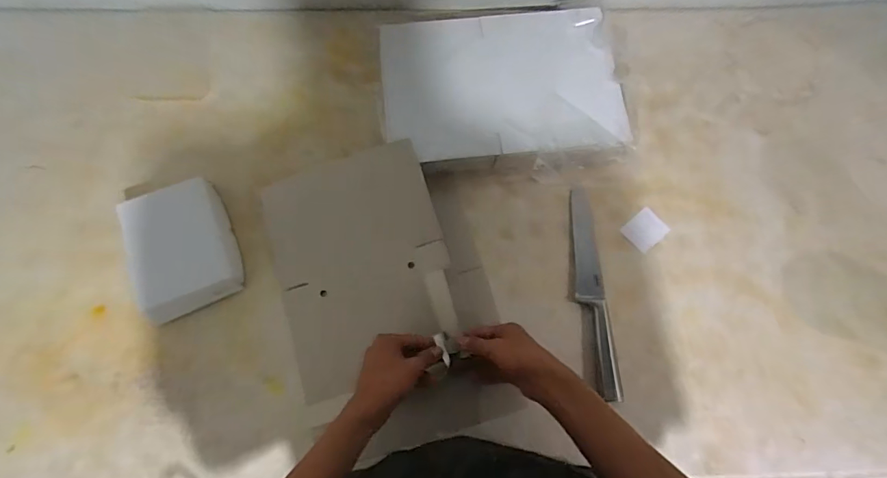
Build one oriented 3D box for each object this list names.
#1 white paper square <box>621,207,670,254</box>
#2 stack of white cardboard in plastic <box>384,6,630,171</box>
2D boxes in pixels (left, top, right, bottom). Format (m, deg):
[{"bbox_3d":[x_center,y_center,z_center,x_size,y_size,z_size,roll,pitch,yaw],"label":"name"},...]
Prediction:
[{"bbox_3d":[0.302,-0.014,0.692,0.056,0.007,0.050,-38,80,-11],"label":"white paper square"},{"bbox_3d":[0.093,-0.223,0.706,0.355,0.034,0.256,-8,75,-4],"label":"stack of white cardboard in plastic"}]

